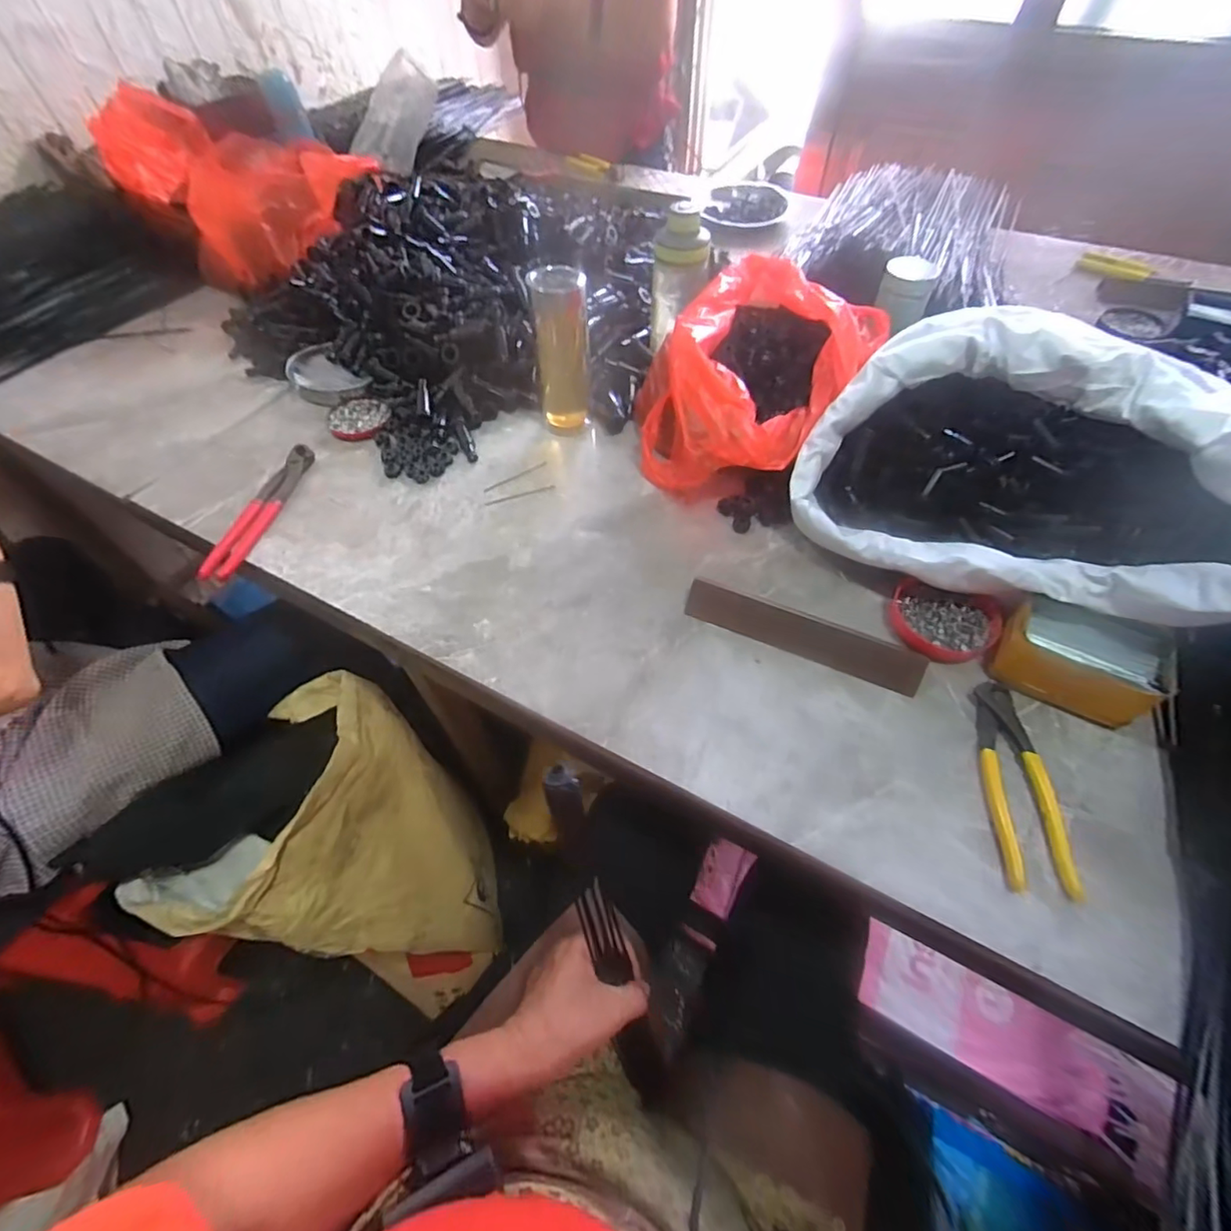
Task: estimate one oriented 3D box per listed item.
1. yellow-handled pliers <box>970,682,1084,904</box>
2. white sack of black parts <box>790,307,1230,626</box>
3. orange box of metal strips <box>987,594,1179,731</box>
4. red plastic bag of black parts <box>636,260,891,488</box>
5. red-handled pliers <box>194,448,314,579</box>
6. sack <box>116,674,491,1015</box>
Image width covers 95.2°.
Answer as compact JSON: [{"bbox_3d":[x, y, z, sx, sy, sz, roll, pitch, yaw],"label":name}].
[{"bbox_3d":[0.315,0.128,0.444,0.049,0.013,0.165,3,56,4],"label":"yellow-handled pliers"},{"bbox_3d":[0.356,-0.130,0.534,0.343,0.162,0.252,17,58,13],"label":"white sack of black parts"},{"bbox_3d":[0.395,0.040,0.486,0.113,0.062,0.075,22,59,16],"label":"orange box of metal strips"},{"bbox_3d":[0.159,-0.278,0.659,0.312,0.132,0.215,-39,63,-22],"label":"red plastic bag of black parts"},{"bbox_3d":[-0.405,-0.121,0.640,0.039,0.016,0.200,6,56,6],"label":"red-handled pliers"},{"bbox_3d":[-0.358,0.346,0.815,0.300,0.514,0.327,25,60,17],"label":"sack"}]

